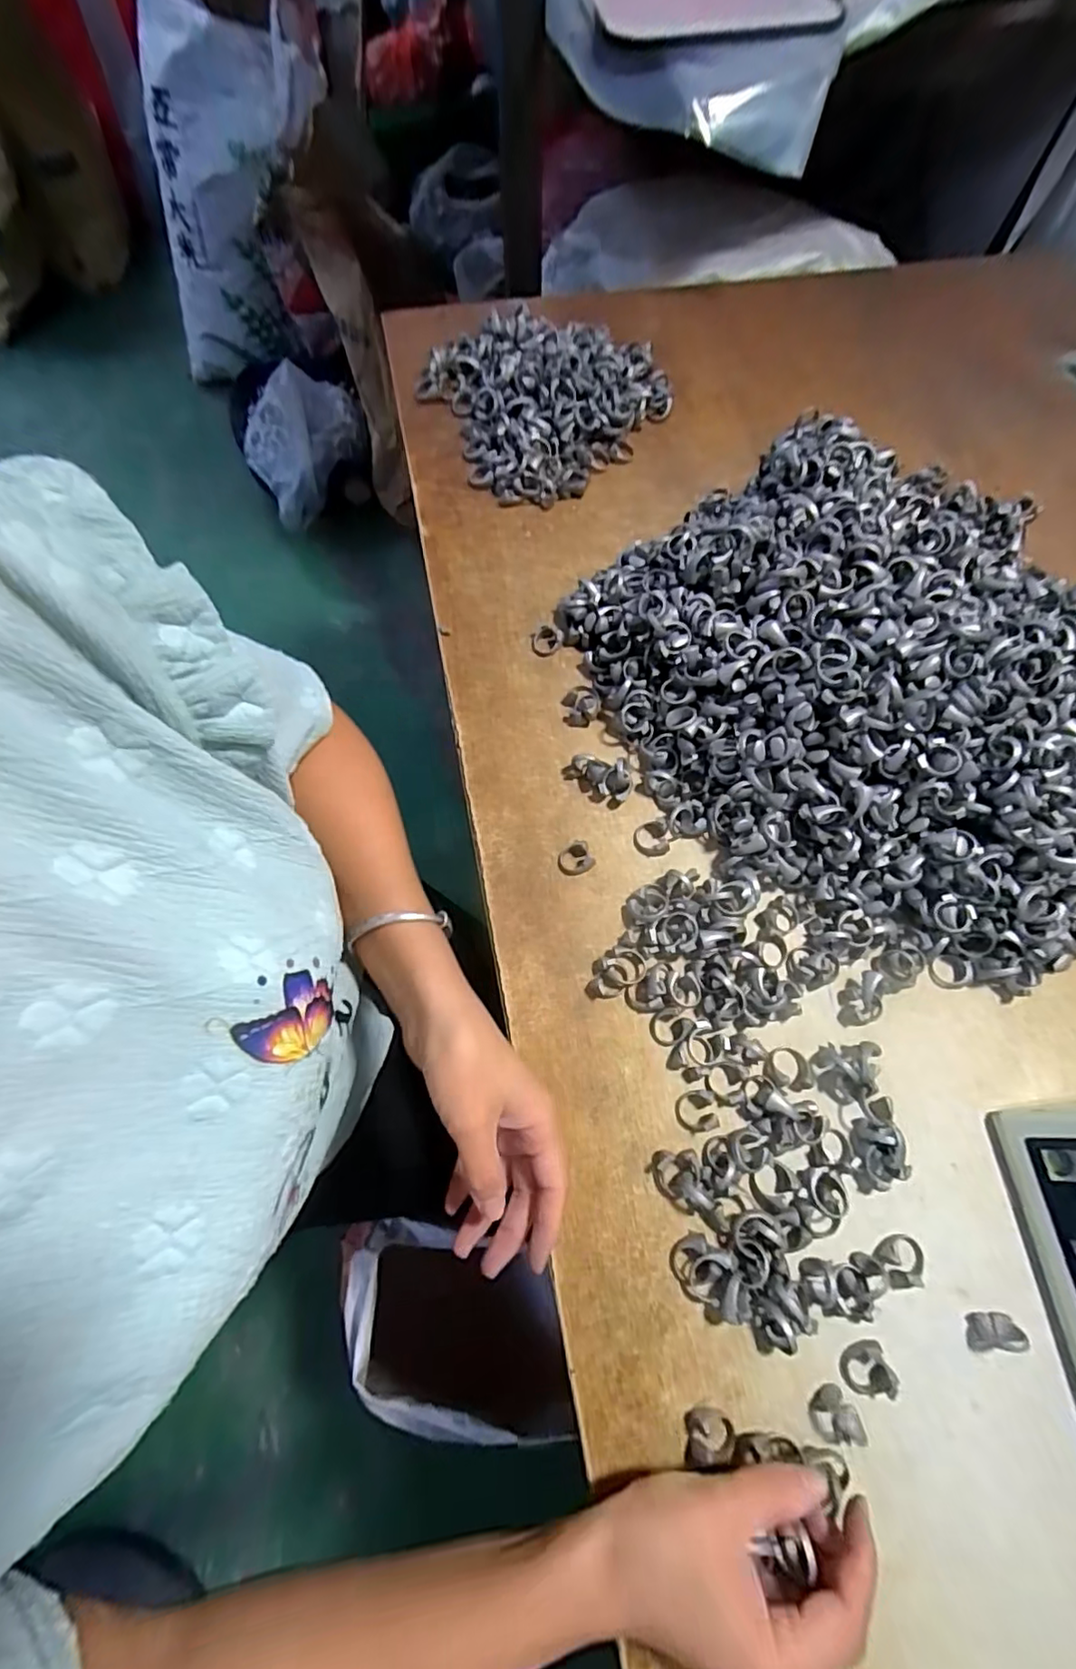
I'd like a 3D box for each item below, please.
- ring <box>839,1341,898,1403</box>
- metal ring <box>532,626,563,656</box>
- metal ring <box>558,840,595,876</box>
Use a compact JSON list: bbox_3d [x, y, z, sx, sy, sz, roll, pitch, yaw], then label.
[{"bbox_3d":[0.176,0.287,0.310,0.024,0.008,0.025,0,71,0],"label":"ring"},{"bbox_3d":[0.008,-0.153,0.460,0.024,0.006,0.022,0,71,0],"label":"metal ring"},{"bbox_3d":[0.026,0.017,0.406,0.024,0.009,0.022,0,71,0],"label":"metal ring"}]

